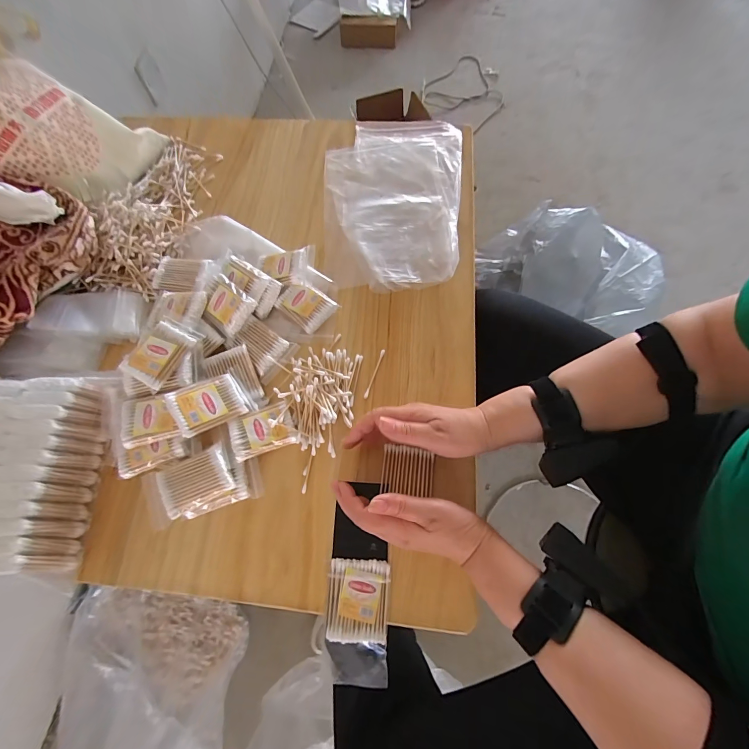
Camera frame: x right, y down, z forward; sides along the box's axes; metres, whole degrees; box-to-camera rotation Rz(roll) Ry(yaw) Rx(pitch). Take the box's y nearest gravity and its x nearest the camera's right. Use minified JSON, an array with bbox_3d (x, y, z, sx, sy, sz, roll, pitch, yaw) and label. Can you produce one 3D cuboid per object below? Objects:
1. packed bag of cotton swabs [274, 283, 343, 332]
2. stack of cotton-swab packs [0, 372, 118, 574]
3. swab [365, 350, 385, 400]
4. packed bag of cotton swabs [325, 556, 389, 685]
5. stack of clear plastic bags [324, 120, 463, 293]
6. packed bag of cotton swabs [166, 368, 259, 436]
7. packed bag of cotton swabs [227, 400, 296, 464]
[{"bbox_3d":[-0.097,-0.100,0.499,0.074,0.019,0.057,40,76,15],"label":"packed bag of cotton swabs"},{"bbox_3d":[-0.392,0.099,0.399,0.124,0.073,0.219,1,70,2],"label":"stack of cotton-swab packs"},{"bbox_3d":[0.000,-0.001,0.467,0.005,0.004,0.072,18,71,8],"label":"swab"},{"bbox_3d":[-0.018,0.251,0.362,0.063,0.016,0.108,1,70,2],"label":"packed bag of cotton swabs"},{"bbox_3d":[0.026,-0.288,0.558,0.215,0.020,0.345,7,70,4],"label":"stack of clear plastic bags"},{"bbox_3d":[-0.192,0.032,0.415,0.085,0.012,0.059,-28,80,-40],"label":"packed bag of cotton swabs"},{"bbox_3d":[-0.136,0.066,0.427,0.073,0.016,0.056,-18,67,-15],"label":"packed bag of cotton swabs"}]

